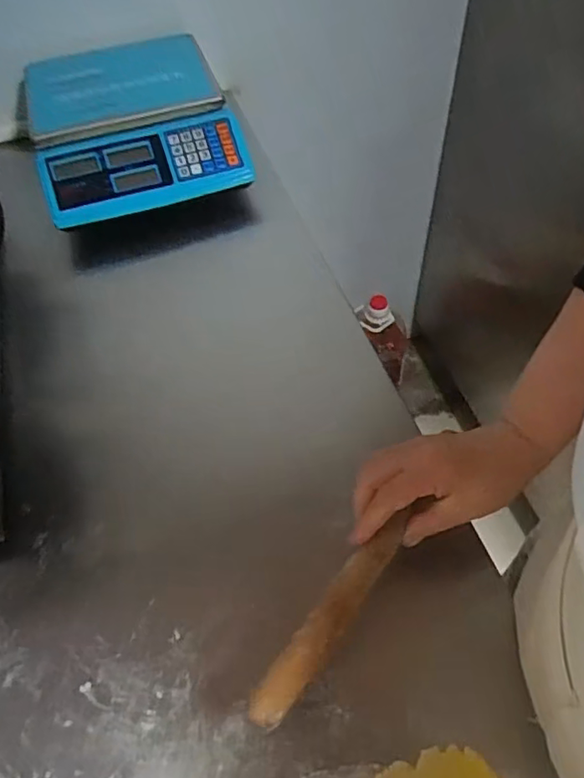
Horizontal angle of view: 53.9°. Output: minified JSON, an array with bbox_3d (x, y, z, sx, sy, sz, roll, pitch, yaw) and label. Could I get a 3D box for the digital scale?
[{"bbox_3d":[-0.237,-0.397,0.846,0.280,0.092,0.322,-19,54,-10],"label":"digital scale"}]

